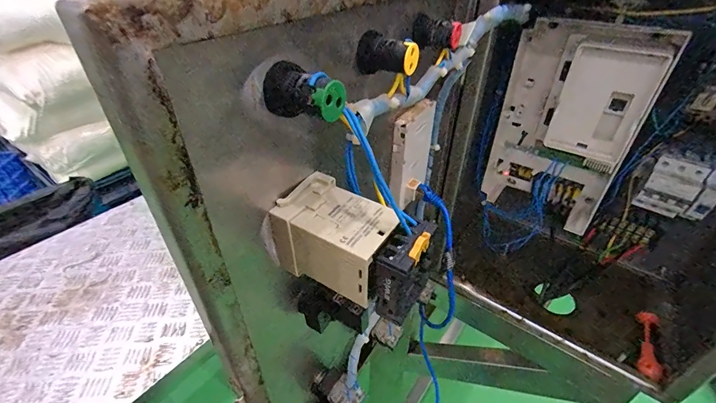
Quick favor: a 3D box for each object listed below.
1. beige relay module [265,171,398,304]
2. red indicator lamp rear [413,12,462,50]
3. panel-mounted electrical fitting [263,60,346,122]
[{"bbox_3d":[-0.014,0.023,0.220,0.070,0.049,0.047,20,41,24],"label":"beige relay module"},{"bbox_3d":[0.069,-0.146,0.293,0.038,0.026,0.023,10,38,13],"label":"red indicator lamp rear"},{"bbox_3d":[-0.028,-0.055,0.174,0.038,0.027,0.020,18,41,23],"label":"panel-mounted electrical fitting"}]

